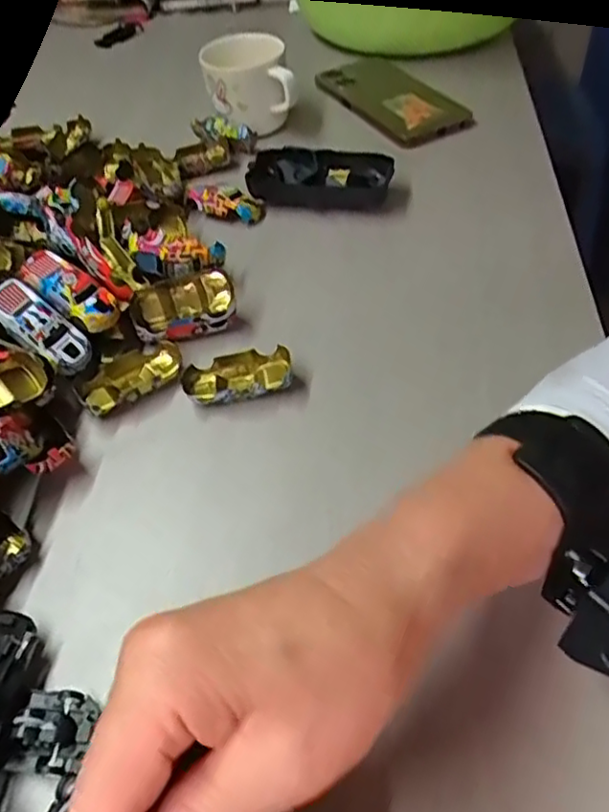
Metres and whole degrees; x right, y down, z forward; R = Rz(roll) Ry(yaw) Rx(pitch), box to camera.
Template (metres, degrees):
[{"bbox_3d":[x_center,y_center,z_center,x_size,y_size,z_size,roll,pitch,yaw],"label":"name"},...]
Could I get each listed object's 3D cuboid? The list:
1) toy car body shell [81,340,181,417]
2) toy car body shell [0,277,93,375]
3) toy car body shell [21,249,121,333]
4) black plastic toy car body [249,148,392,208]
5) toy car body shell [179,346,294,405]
[{"bbox_3d":[-0.104,-0.017,0.379,0.061,0.014,0.038,-32,54,-22],"label":"toy car body shell"},{"bbox_3d":[-0.155,-0.049,0.371,0.068,0.014,0.028,42,58,-6],"label":"toy car body shell"},{"bbox_3d":[-0.142,-0.072,0.384,0.066,0.014,0.025,37,59,8],"label":"toy car body shell"},{"bbox_3d":[0.011,-0.177,0.490,0.108,0.028,0.055,12,51,15],"label":"black plastic toy car body"},{"bbox_3d":[-0.039,-0.018,0.370,0.063,0.015,0.028,-11,49,-5],"label":"toy car body shell"}]

